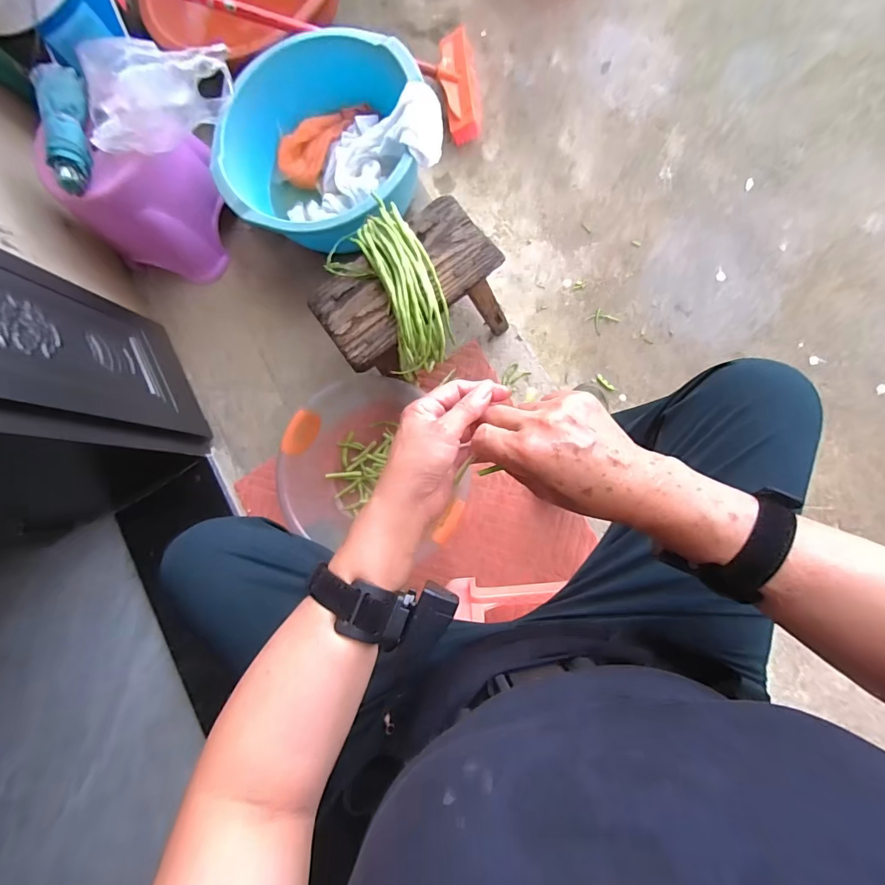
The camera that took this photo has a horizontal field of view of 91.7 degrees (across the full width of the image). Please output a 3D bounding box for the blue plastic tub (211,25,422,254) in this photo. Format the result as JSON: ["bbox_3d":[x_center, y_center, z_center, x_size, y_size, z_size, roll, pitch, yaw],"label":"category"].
[{"bbox_3d":[-0.179,-0.465,0.702,0.270,0.165,0.317,30,89,10],"label":"blue plastic tub"}]

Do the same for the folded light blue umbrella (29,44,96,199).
[{"bbox_3d":[-0.522,-0.448,0.588,0.041,0.051,0.196,-7,83,7],"label":"folded light blue umbrella"}]

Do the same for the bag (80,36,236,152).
[{"bbox_3d":[-0.413,-0.515,0.625,0.211,0.098,0.121,-39,80,3],"label":"bag"}]

